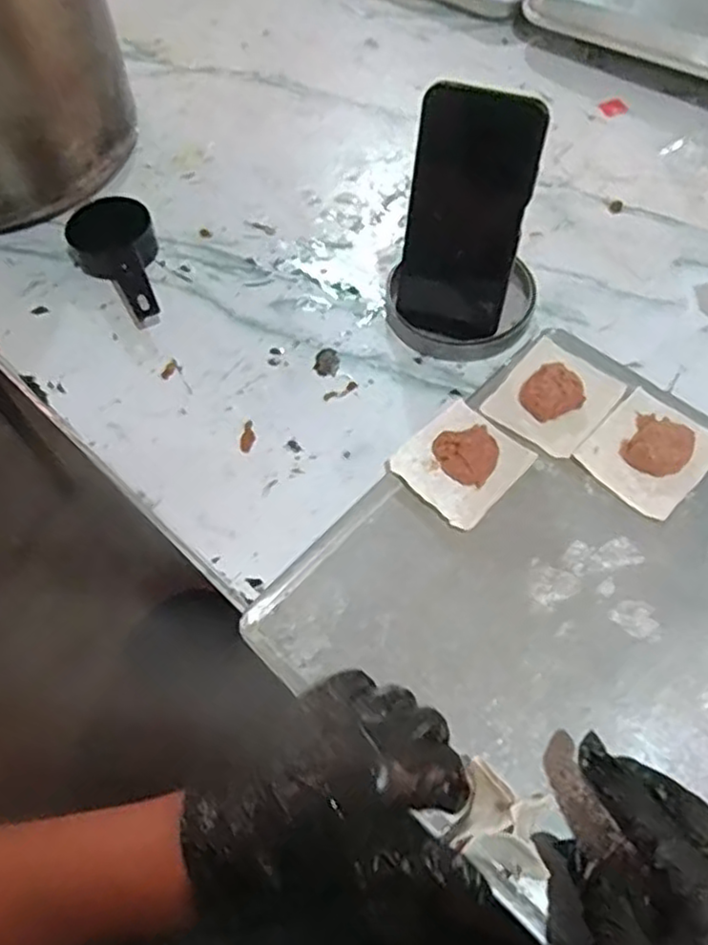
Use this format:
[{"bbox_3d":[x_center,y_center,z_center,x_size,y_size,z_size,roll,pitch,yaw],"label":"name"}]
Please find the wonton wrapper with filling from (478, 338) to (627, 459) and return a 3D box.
[{"bbox_3d":[0.140,-0.054,0.498,0.071,0.021,0.080,36,65,23],"label":"wonton wrapper with filling"}]

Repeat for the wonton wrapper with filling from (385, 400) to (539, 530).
[{"bbox_3d":[0.072,-0.009,0.473,0.074,0.014,0.071,-41,64,-21],"label":"wonton wrapper with filling"}]

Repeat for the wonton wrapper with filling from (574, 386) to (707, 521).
[{"bbox_3d":[0.198,-0.018,0.469,0.077,0.026,0.070,-40,64,-21],"label":"wonton wrapper with filling"}]

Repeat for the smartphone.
[{"bbox_3d":[0.077,-0.170,0.480,0.077,0.160,0.006,6,39,-3],"label":"smartphone"}]

